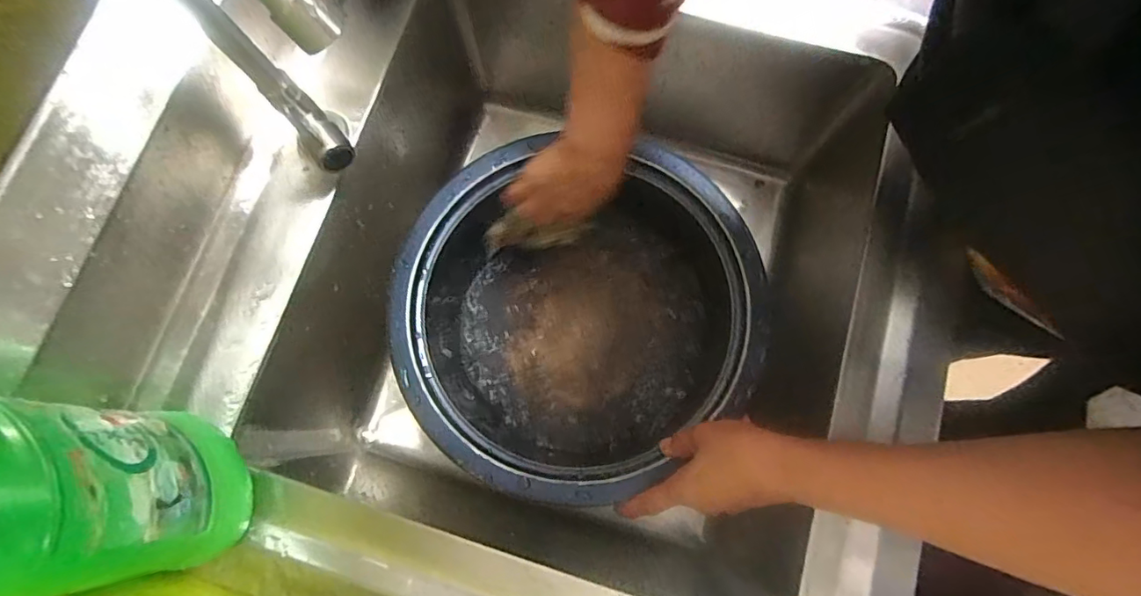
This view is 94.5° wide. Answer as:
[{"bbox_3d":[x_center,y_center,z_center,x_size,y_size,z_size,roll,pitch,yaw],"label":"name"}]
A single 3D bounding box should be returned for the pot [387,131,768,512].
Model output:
[{"bbox_3d":[0.001,0.017,0.530,0.313,0.136,0.299,0,77,2],"label":"pot"}]

